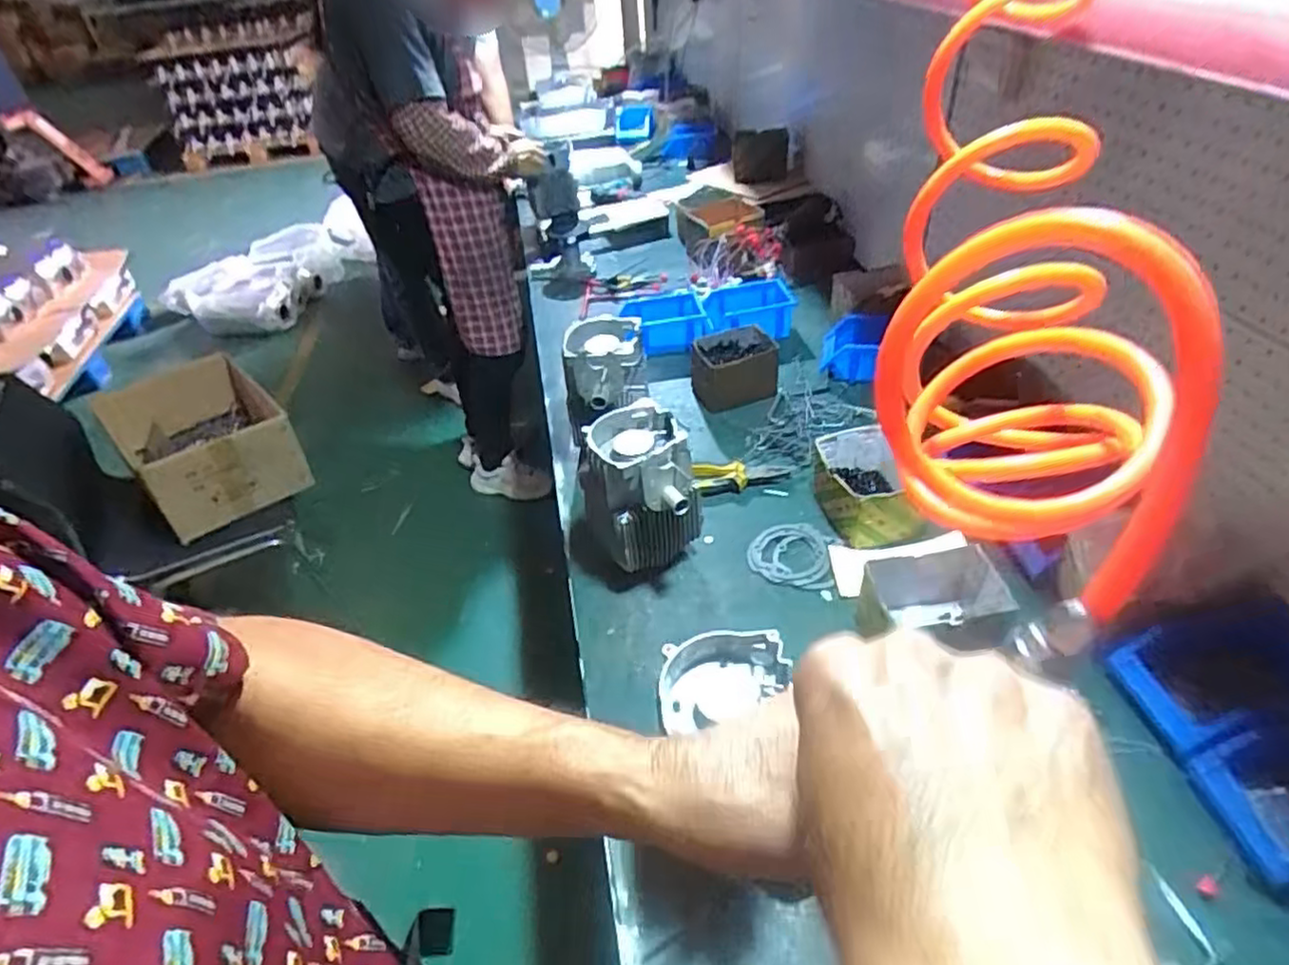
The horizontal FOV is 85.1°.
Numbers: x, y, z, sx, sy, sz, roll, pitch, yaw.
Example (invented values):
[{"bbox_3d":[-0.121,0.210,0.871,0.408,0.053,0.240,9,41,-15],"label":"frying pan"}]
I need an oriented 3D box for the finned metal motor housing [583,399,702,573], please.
[{"bbox_3d":[0.005,0.020,0.950,0.123,0.205,0.189,-13,42,-7],"label":"finned metal motor housing"}]

